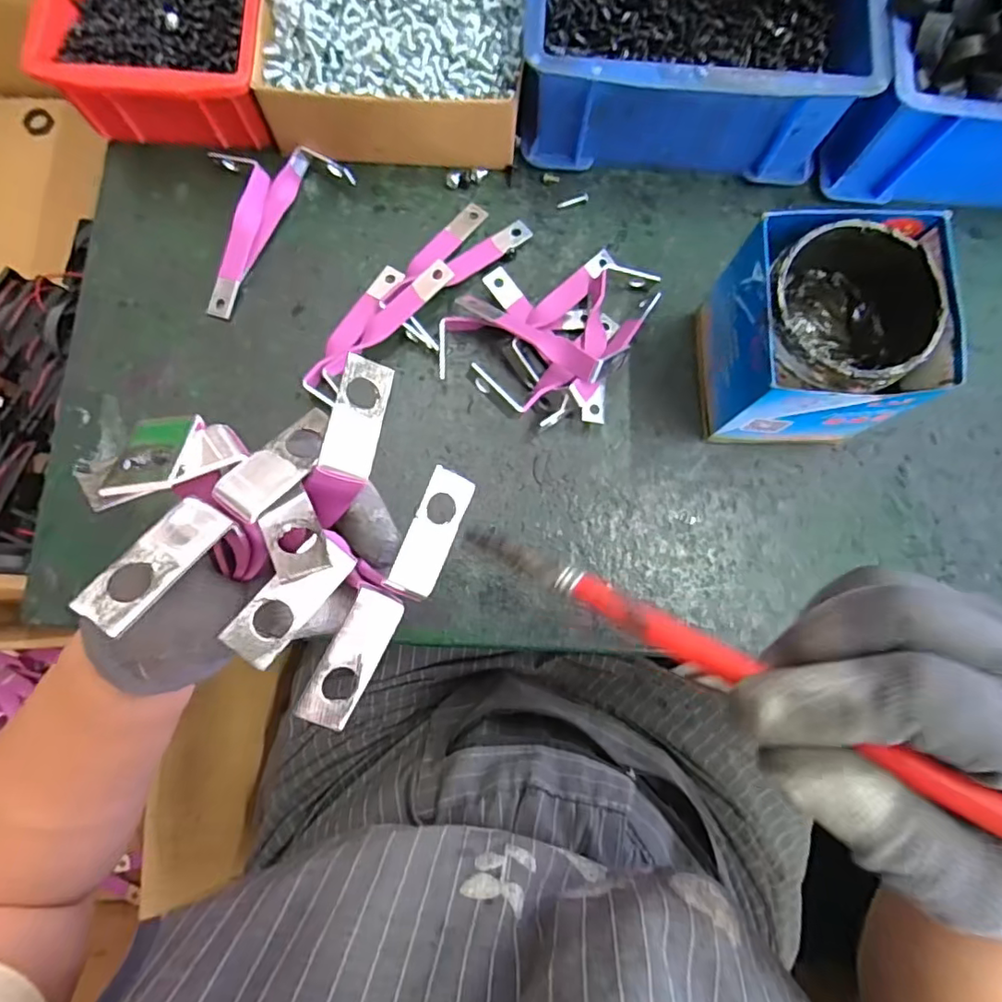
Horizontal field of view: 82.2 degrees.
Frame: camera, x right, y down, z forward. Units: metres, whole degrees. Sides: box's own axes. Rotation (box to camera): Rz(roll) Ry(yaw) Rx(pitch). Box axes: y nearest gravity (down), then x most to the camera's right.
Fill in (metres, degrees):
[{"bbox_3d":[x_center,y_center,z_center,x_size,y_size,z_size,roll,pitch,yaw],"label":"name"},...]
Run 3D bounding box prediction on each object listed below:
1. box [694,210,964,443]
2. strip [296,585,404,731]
[{"bbox_3d":[0.174,-0.089,0.327,0.099,0.103,0.102,0,80,-1],"label":"box"},{"bbox_3d":[-0.043,0.046,0.166,0.015,0.004,0.040,32,76,-25],"label":"strip"}]

